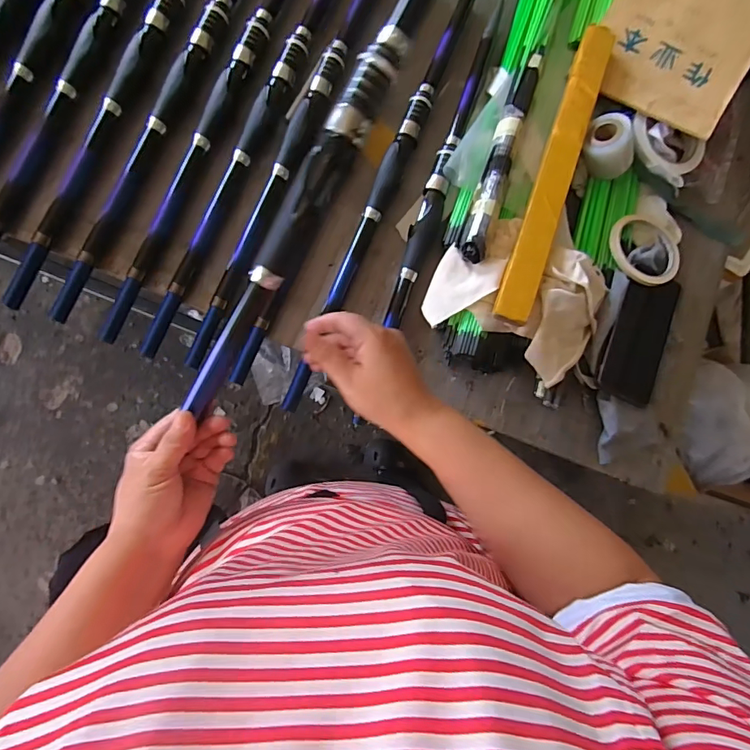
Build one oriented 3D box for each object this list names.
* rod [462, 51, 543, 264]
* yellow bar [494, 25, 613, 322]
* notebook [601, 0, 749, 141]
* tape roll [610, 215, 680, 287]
[{"bbox_3d":[0.147,-0.255,0.534,0.029,0.030,0.271,20,81,-4],"label":"rod"},{"bbox_3d":[0.209,-0.236,0.532,0.039,0.027,0.385,21,81,-4],"label":"yellow bar"},{"bbox_3d":[0.392,-0.439,0.580,0.183,0.017,0.261,33,88,6],"label":"notebook"},{"bbox_3d":[0.329,-0.153,0.569,0.090,0.009,0.097,4,72,-13],"label":"tape roll"}]

